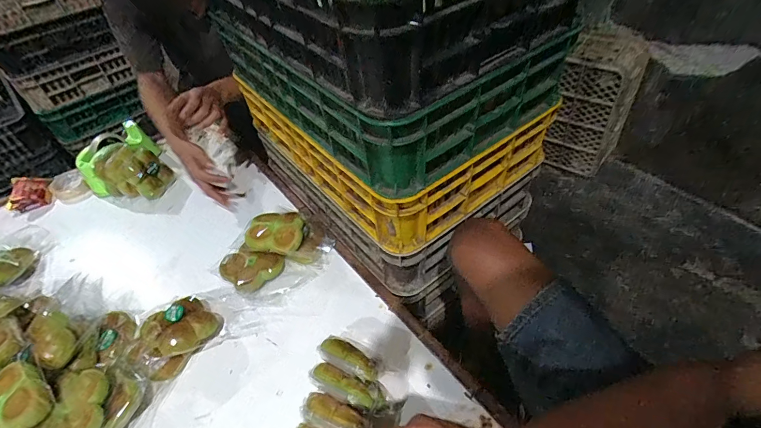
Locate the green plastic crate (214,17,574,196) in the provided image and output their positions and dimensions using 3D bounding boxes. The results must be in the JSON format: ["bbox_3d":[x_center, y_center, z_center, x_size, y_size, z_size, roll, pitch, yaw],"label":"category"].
[{"bbox_3d":[-0.009,-0.274,0.706,0.361,0.141,0.522,-34,53,-23],"label":"green plastic crate"}]

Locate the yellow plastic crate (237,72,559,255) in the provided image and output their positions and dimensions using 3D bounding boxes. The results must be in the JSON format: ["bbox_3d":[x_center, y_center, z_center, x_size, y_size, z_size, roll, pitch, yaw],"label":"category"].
[{"bbox_3d":[0.001,-0.180,0.815,0.367,0.147,0.542,-34,53,-23],"label":"yellow plastic crate"}]

